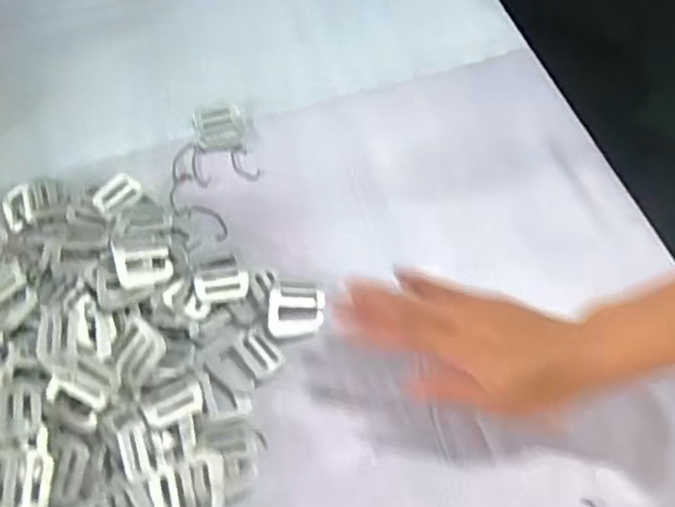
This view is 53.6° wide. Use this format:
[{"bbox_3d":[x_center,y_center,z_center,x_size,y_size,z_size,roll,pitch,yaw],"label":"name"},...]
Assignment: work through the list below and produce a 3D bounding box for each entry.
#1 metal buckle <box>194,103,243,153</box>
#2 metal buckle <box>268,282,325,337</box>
[{"bbox_3d":[-0.099,-0.107,0.560,0.039,0.005,0.052,-12,59,-4],"label":"metal buckle"},{"bbox_3d":[-0.029,0.036,0.468,0.040,0.010,0.039,-7,59,-1],"label":"metal buckle"}]

